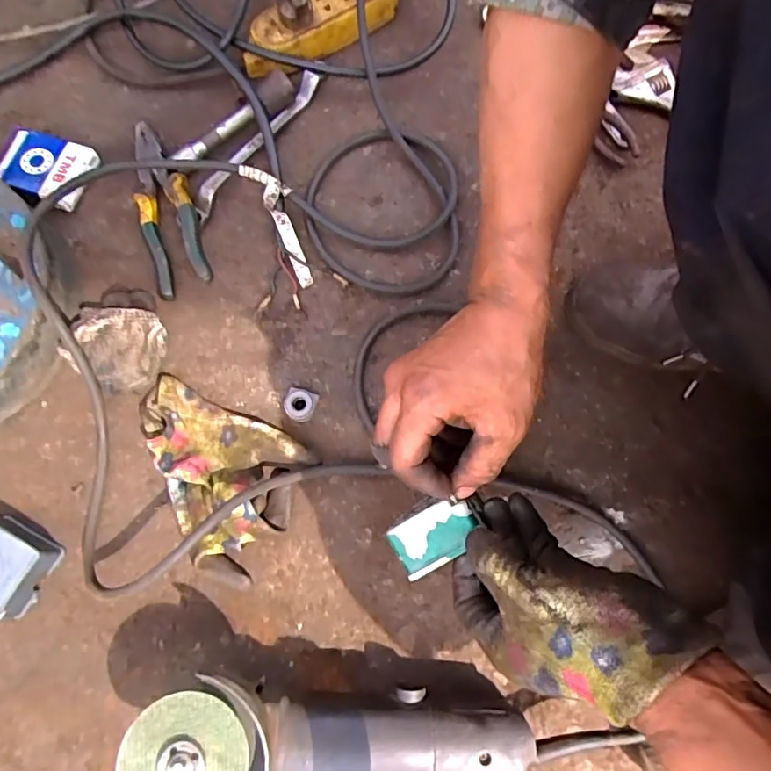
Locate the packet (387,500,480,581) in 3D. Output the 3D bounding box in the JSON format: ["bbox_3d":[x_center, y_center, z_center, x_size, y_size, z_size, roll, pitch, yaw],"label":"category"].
[{"bbox_3d":[0.033,0.101,0.368,0.058,0.005,0.038,-34,74,12],"label":"packet"}]

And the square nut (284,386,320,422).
[{"bbox_3d":[-0.078,0.017,0.485,0.029,0.019,0.030,16,74,2],"label":"square nut"}]

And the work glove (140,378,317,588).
[{"bbox_3d":[-0.157,0.076,0.462,0.158,0.034,0.126,25,75,5],"label":"work glove"}]

